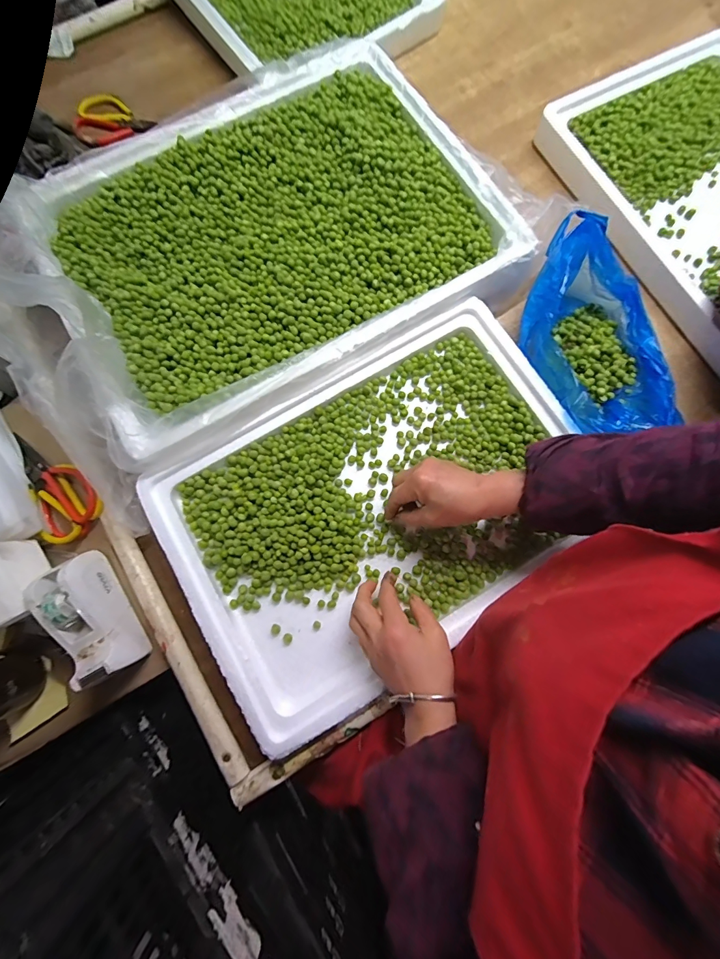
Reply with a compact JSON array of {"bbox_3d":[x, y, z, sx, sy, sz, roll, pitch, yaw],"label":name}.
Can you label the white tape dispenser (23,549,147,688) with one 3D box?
[{"bbox_3d":[-0.301,0.154,0.424,0.056,0.066,0.141,-31,80,-6],"label":"white tape dispenser"}]

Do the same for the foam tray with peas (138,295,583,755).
[{"bbox_3d":[0.025,0.021,0.475,0.498,0.034,0.351,-32,80,-6],"label":"foam tray with peas"}]

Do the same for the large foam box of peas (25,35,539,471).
[{"bbox_3d":[-0.123,-0.351,0.529,0.576,0.060,0.458,-31,80,-6],"label":"large foam box of peas"}]

